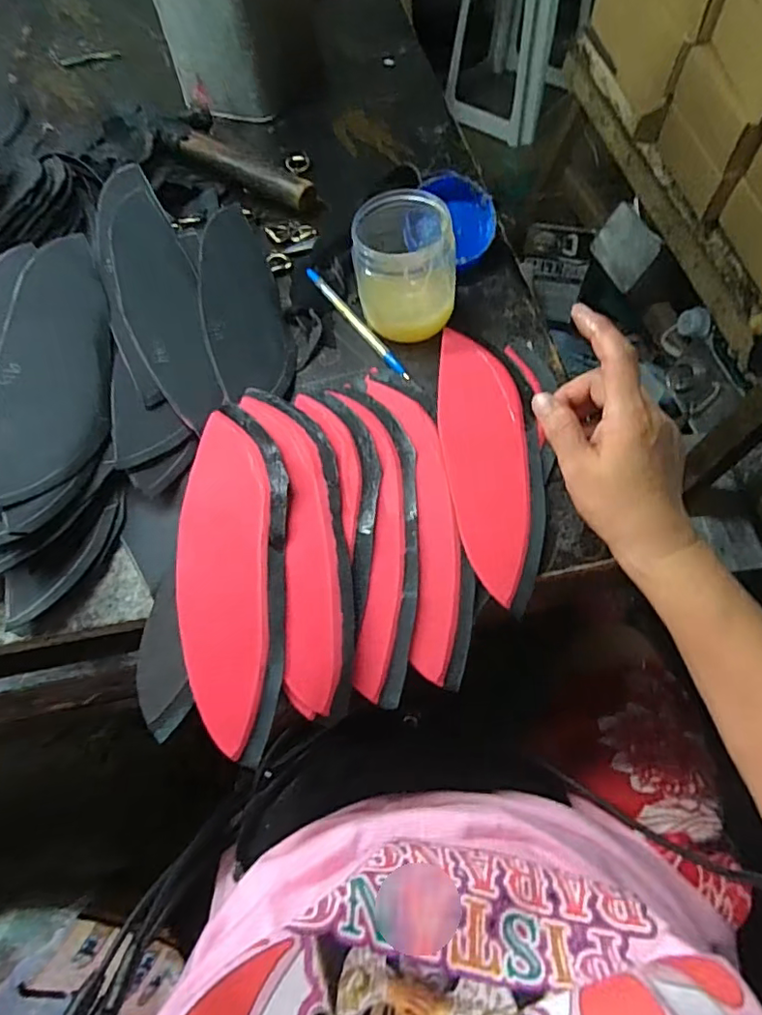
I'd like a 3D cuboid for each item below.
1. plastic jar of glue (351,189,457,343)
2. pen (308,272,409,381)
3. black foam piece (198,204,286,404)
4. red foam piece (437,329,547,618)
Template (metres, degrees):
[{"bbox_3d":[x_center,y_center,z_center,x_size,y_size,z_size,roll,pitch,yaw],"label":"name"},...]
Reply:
[{"bbox_3d":[0.019,-0.183,0.426,0.074,0.090,0.064,1,64,4],"label":"plastic jar of glue"},{"bbox_3d":[-0.021,-0.153,0.455,0.010,0.006,0.143,-33,66,-12],"label":"pen"},{"bbox_3d":[-0.115,-0.174,0.458,0.064,0.006,0.210,1,61,-25],"label":"black foam piece"},{"bbox_3d":[0.077,-0.036,0.384,0.067,0.011,0.208,-3,63,2],"label":"red foam piece"}]

